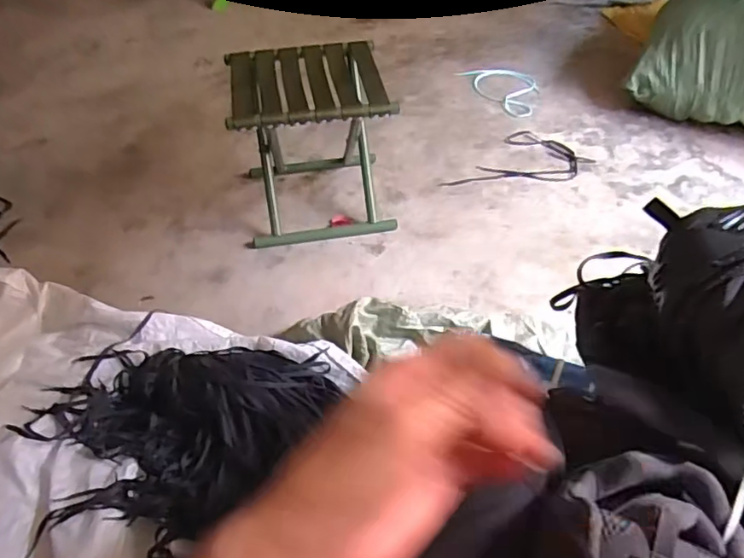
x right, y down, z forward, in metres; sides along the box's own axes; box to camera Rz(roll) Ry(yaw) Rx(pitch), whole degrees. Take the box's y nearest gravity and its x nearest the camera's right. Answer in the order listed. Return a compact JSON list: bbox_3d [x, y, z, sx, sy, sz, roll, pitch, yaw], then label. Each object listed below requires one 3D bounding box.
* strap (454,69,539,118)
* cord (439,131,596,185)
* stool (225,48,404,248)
[{"bbox_3d":[0.391,-0.544,1.604,0.172,0.017,0.279,-21,50,-19],"label":"strap"},{"bbox_3d":[0.355,-0.265,1.344,0.304,0.014,0.212,-36,56,-29],"label":"cord"},{"bbox_3d":[-0.124,-0.278,1.168,0.294,0.304,0.275,-9,47,-8],"label":"stool"}]

